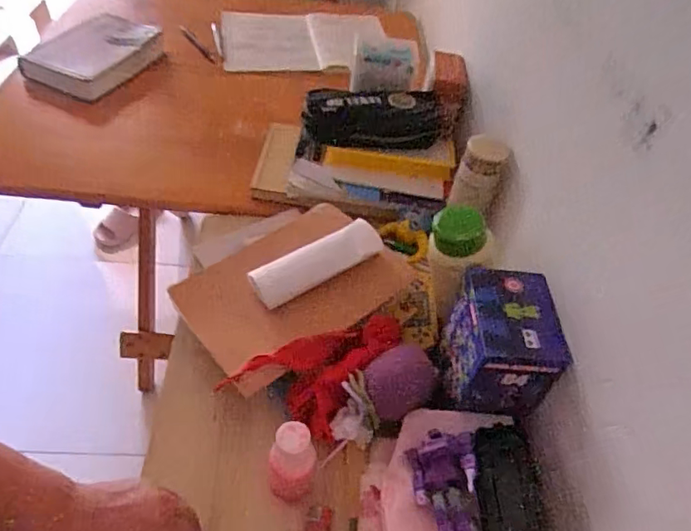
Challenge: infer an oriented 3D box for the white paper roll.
[{"bbox_3d":[-0.035,-0.003,0.647,0.162,0.044,0.059,-22,55,-24],"label":"white paper roll"}]

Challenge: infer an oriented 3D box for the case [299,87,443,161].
[{"bbox_3d":[0.040,-0.236,0.867,0.220,0.083,0.079,-2,49,-8],"label":"case"}]

